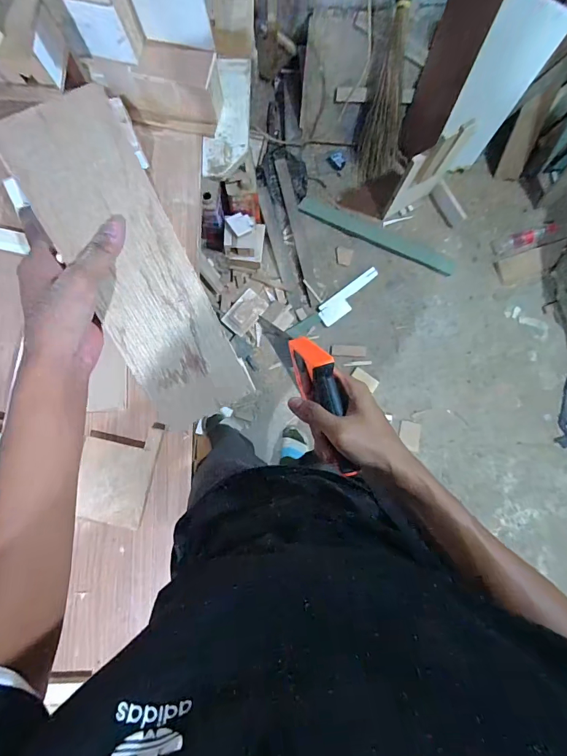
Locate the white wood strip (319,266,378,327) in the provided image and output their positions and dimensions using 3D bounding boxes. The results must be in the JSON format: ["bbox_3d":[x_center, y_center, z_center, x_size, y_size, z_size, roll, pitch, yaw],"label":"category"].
[{"bbox_3d":[0.253,-0.309,1.462,0.278,0.013,0.085,-38,86,-4],"label":"white wood strip"}]

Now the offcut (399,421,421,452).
[{"bbox_3d":[0.480,0.220,1.460,0.074,0.014,0.103,10,85,0],"label":"offcut"}]

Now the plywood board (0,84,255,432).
[{"bbox_3d":[-0.128,-0.089,0.343,0.097,0.008,0.282,-26,107,-2],"label":"plywood board"}]

